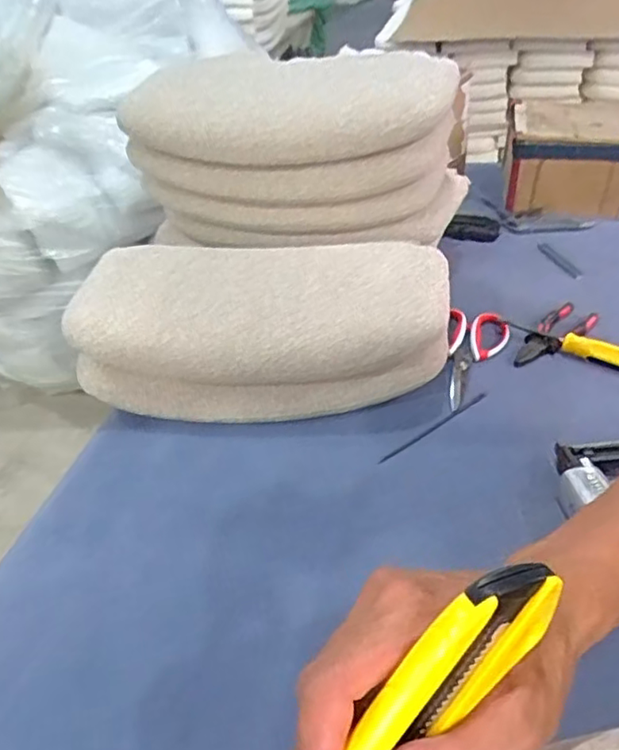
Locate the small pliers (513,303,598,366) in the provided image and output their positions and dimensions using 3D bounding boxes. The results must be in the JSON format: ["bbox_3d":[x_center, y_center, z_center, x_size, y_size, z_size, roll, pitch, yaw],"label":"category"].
[{"bbox_3d":[0.314,-0.050,0.781,0.150,0.014,0.052,-32,46,-29],"label":"small pliers"}]

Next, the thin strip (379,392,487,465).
[{"bbox_3d":[0.140,0.057,0.673,0.158,0.005,0.007,-27,44,-24],"label":"thin strip"}]

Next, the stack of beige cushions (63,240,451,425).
[{"bbox_3d":[-0.056,-0.055,0.734,0.420,0.129,0.202,2,40,8],"label":"stack of beige cushions"}]

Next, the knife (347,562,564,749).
[{"bbox_3d":[0.028,0.131,0.215,0.158,0.028,0.023,-52,48,3],"label":"knife"}]

